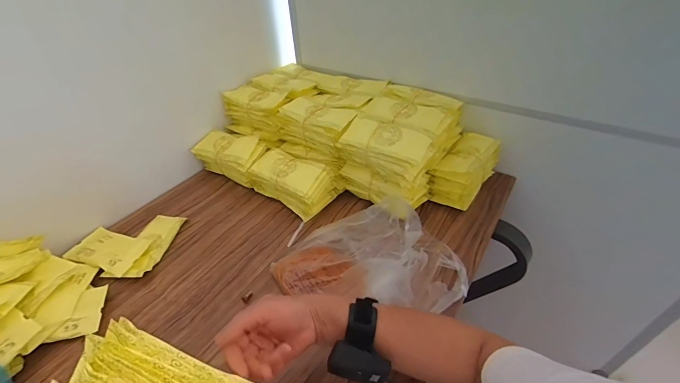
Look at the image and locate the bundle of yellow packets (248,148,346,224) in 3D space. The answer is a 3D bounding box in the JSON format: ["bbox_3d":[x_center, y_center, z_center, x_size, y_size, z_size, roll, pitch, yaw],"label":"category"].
[{"bbox_3d":[-0.101,-0.031,0.735,0.178,0.090,0.118,25,47,30],"label":"bundle of yellow packets"}]

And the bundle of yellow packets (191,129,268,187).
[{"bbox_3d":[-0.267,-0.089,0.808,0.182,0.090,0.094,18,43,24],"label":"bundle of yellow packets"}]

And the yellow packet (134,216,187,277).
[{"bbox_3d":[-0.380,0.105,0.652,0.073,0.016,0.159,1,39,5],"label":"yellow packet"}]

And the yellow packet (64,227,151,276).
[{"bbox_3d":[-0.461,0.113,0.643,0.172,0.013,0.084,12,41,18],"label":"yellow packet"}]

